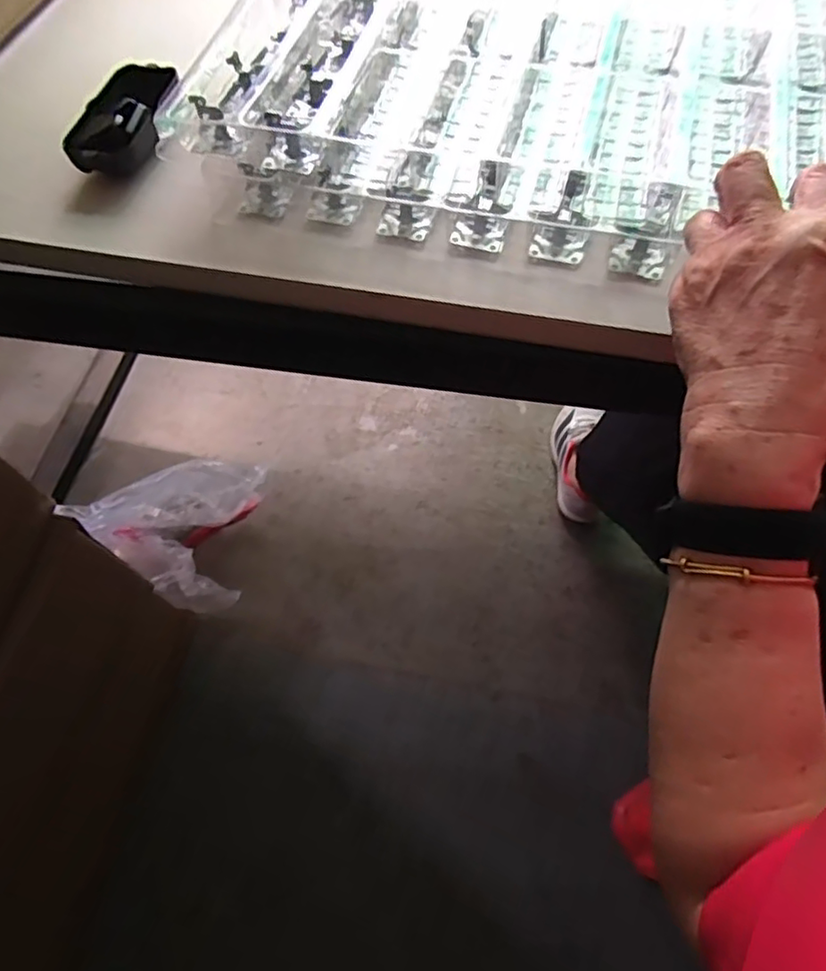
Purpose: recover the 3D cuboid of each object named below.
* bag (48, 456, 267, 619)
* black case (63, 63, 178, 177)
[{"bbox_3d":[-0.459,0.065,1.063,0.352,0.122,0.259,11,63,9],"label":"bag"},{"bbox_3d":[-0.213,-0.272,0.453,0.060,0.033,0.113,-1,62,3],"label":"black case"}]

